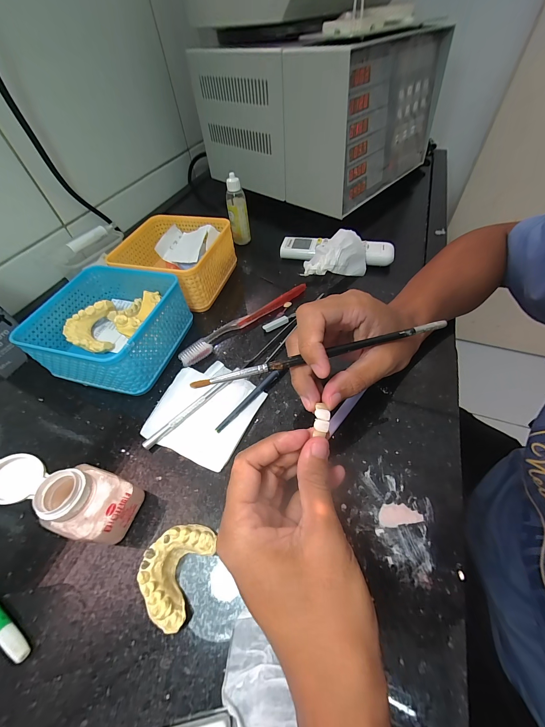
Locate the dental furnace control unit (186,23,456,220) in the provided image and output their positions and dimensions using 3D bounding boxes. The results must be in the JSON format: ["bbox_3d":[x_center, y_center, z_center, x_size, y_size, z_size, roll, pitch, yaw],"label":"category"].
[{"bbox_3d":[0.101,-0.513,0.557,0.366,0.201,0.392,36,63,27],"label":"dental furnace control unit"}]

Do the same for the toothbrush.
[{"bbox_3d":[-0.032,-0.055,0.331,0.187,0.013,0.021,-34,57,-22],"label":"toothbrush"}]

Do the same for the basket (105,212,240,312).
[{"bbox_3d":[-0.134,-0.145,0.375,0.131,0.063,0.130,10,52,12],"label":"basket"}]

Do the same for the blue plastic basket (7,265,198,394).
[{"bbox_3d":[-0.177,-0.042,0.304,0.130,0.068,0.129,9,52,11],"label":"blue plastic basket"}]

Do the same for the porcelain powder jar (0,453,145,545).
[{"bbox_3d":[-0.141,0.093,0.190,0.066,0.074,0.040,12,53,13],"label":"porcelain powder jar"}]

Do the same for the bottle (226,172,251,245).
[{"bbox_3d":[-0.059,-0.259,0.456,0.033,0.105,0.027,-9,53,-2],"label":"bottle"}]

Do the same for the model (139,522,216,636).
[{"bbox_3d":[-0.066,0.139,0.182,0.038,0.025,0.055,17,54,17],"label":"model"}]

